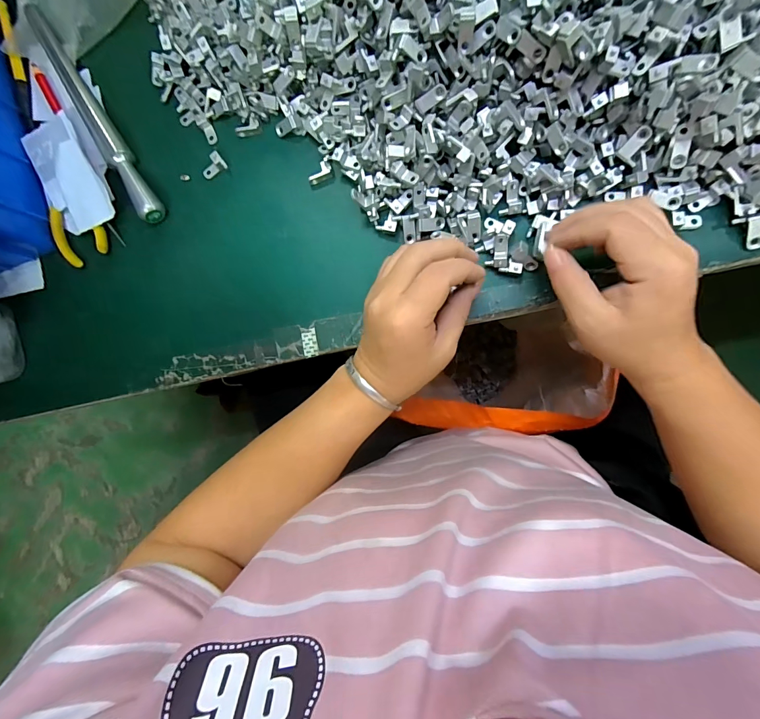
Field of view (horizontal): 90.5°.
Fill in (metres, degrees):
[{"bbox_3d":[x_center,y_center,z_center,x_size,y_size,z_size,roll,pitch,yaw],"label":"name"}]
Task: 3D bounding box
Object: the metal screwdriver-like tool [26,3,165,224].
[{"bbox_3d":[-0.256,-0.221,0.334,0.017,0.014,0.225,-33,86,8],"label":"metal screwdriver-like tool"}]

